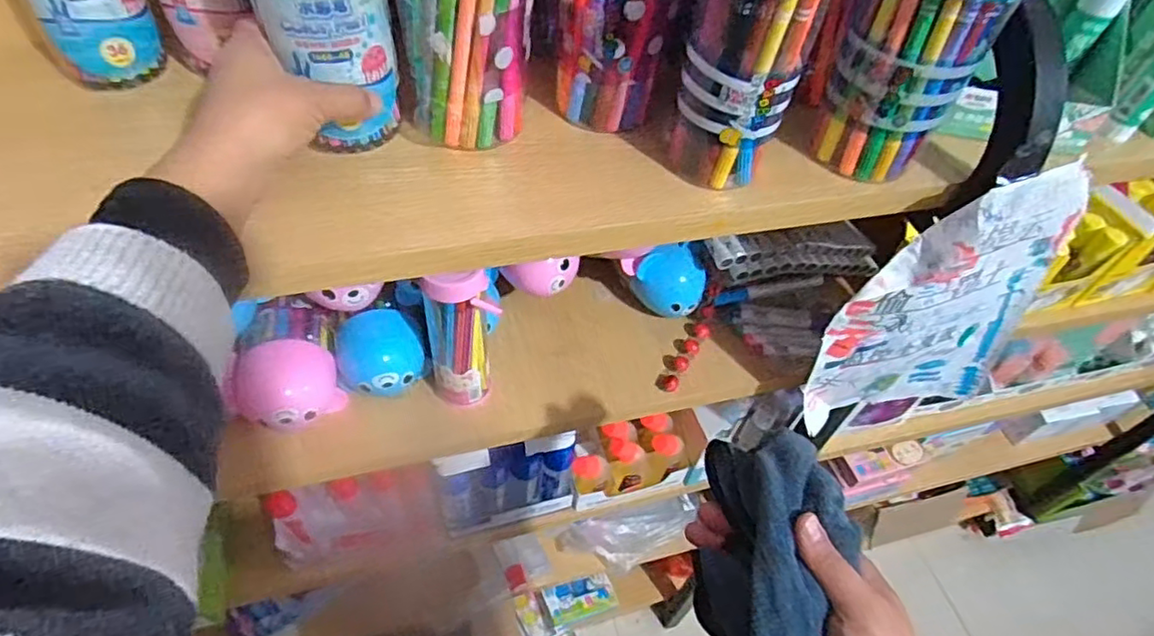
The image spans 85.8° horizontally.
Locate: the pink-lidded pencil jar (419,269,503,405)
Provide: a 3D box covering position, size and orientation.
[{"bbox_3d":[-0.101,0.014,0.546,0.057,0.169,0.049,-7,52,-12],"label":"pink-lidded pencil jar"}]

